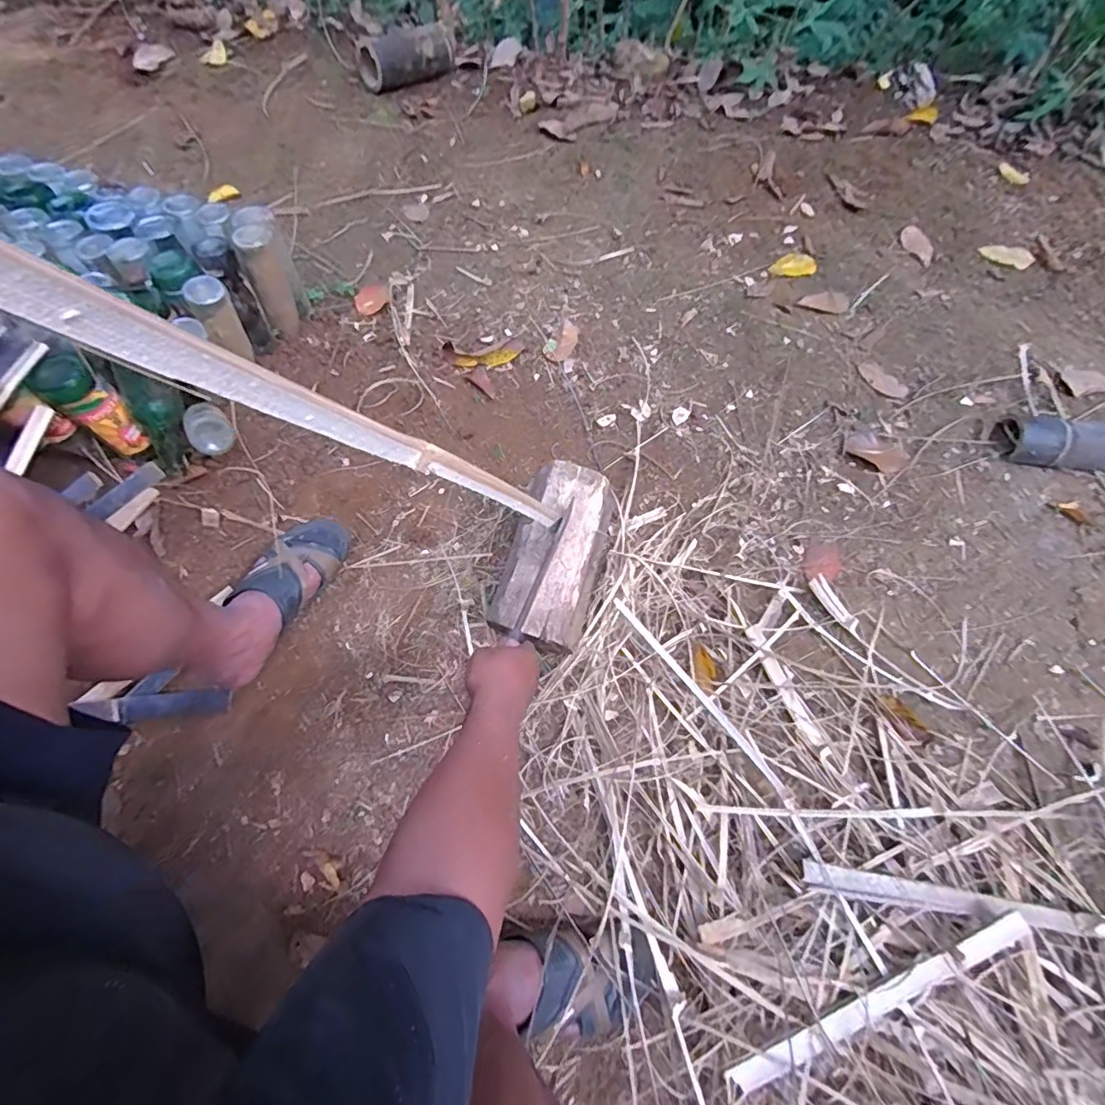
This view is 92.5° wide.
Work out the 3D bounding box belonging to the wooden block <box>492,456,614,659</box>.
[{"bbox_3d":[0.009,0.010,0.780,0.136,0.104,0.260,16,66,4],"label":"wooden block"}]

